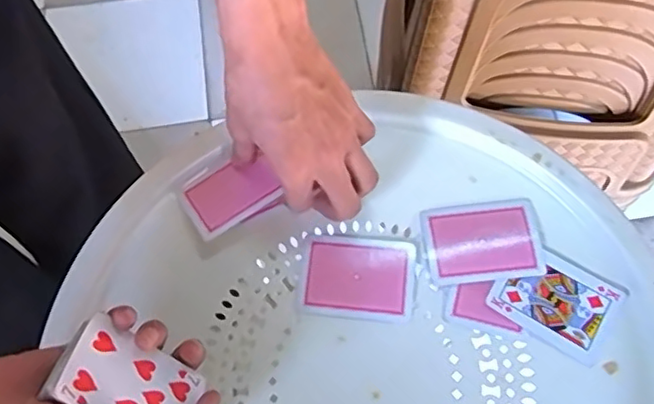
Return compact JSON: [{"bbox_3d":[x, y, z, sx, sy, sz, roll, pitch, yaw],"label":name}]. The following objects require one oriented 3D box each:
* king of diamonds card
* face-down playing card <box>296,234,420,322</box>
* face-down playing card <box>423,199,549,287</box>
[{"bbox_3d":[0.169,0.072,0.456,0.083,0.007,0.064,31,75,12],"label":"king of diamonds card"},{"bbox_3d":[0.023,0.056,0.471,0.083,0.004,0.062,6,64,4],"label":"face-down playing card"},{"bbox_3d":[0.119,0.030,0.475,0.087,0.007,0.063,-6,64,-3],"label":"face-down playing card"}]

